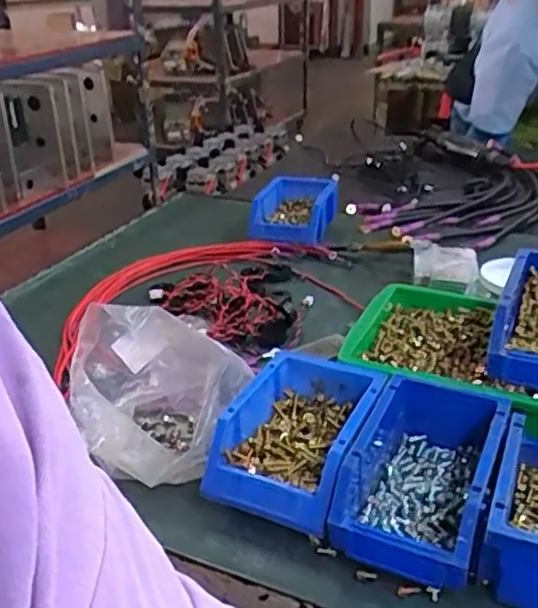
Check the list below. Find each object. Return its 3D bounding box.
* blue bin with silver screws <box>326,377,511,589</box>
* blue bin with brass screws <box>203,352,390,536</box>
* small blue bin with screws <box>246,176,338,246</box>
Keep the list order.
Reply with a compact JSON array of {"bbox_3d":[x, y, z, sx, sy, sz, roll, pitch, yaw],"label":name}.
[{"bbox_3d":[0.122,0.134,0.548,0.110,0.064,0.166,11,30,24],"label":"blue bin with silver screws"},{"bbox_3d":[0.026,0.113,0.582,0.110,0.062,0.156,12,30,25],"label":"blue bin with brass screws"},{"bbox_3d":[0.041,-0.149,1.105,0.122,0.072,0.157,6,29,16],"label":"small blue bin with screws"}]

